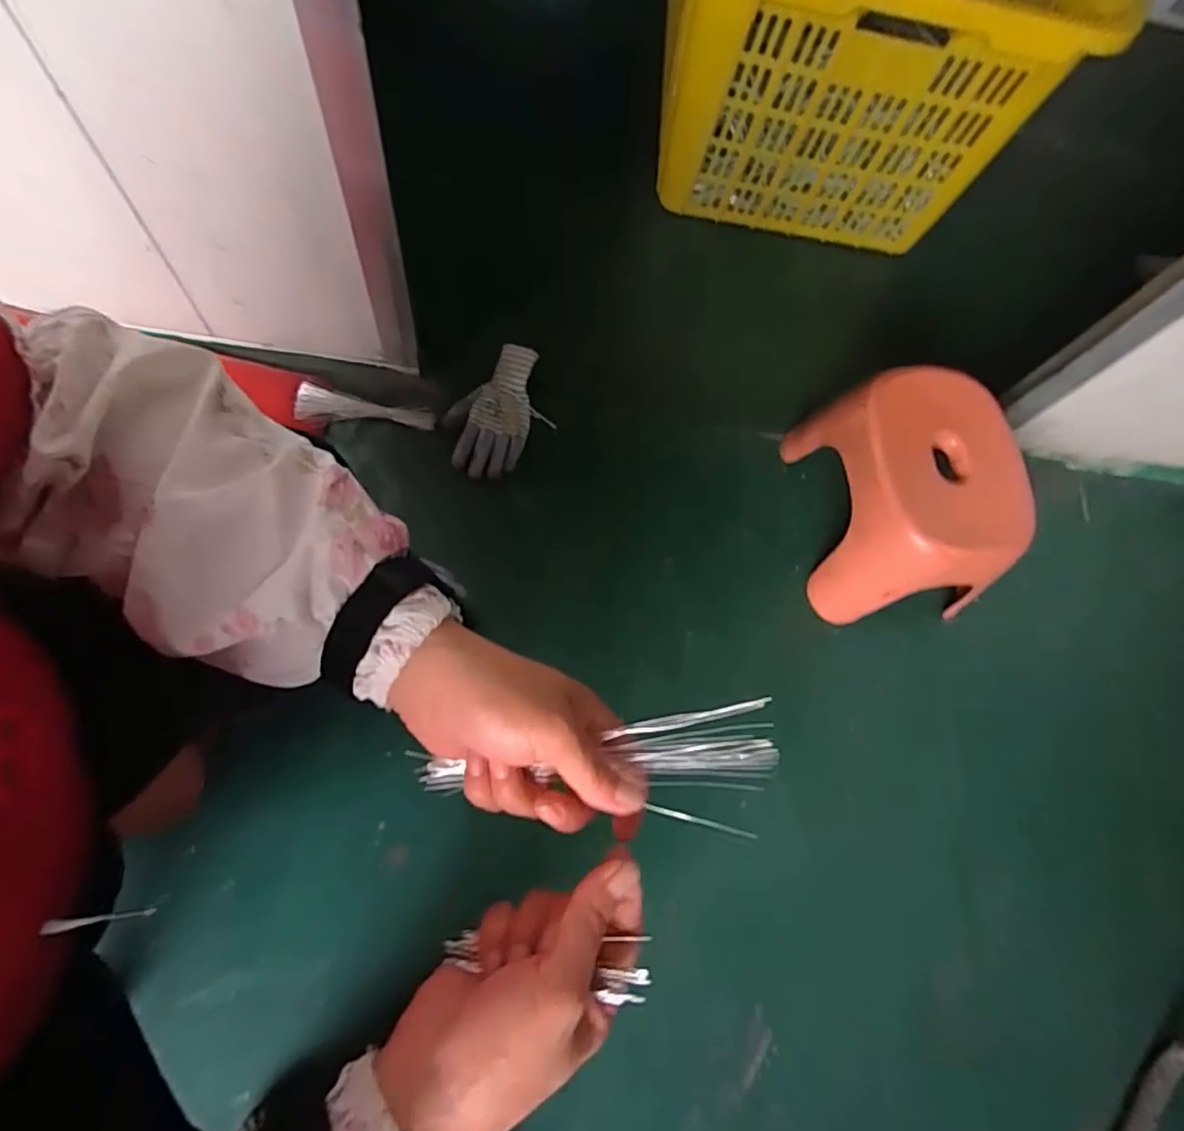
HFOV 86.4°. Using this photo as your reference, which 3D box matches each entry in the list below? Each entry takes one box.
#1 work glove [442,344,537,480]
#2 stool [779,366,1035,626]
[{"bbox_3d":[-0.142,-0.219,0.891,0.108,0.035,0.194,17,69,-2],"label":"work glove"},{"bbox_3d":[0.410,-0.087,0.847,0.198,0.211,0.281,-2,71,-9],"label":"stool"}]

